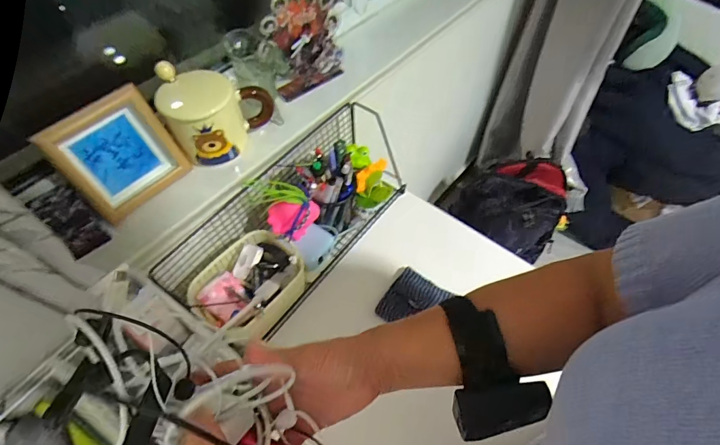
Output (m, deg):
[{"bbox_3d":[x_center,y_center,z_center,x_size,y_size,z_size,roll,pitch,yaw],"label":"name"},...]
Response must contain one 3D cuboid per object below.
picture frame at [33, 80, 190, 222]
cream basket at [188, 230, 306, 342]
[{"bbox_3d":[-0.281,-0.079,0.471,0.024,0.119,0.117,15,52,43],"label":"picture frame"},{"bbox_3d":[-0.155,0.091,0.580,0.125,0.063,0.152,32,61,18],"label":"cream basket"}]

